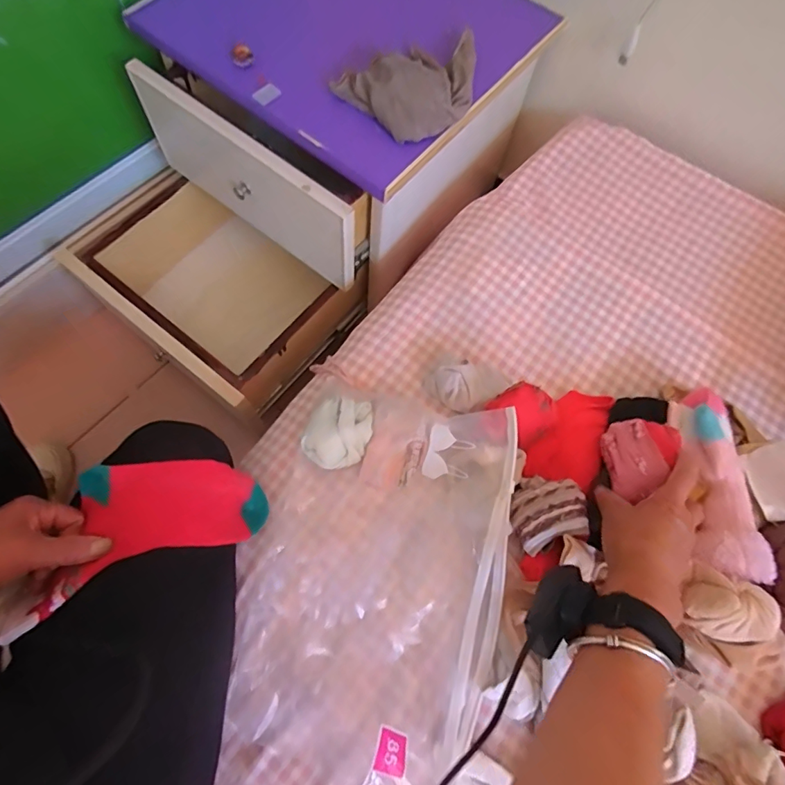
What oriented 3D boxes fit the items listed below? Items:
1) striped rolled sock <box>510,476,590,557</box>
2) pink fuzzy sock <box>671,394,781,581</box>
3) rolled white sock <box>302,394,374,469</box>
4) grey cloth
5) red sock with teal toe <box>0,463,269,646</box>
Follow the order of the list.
[{"bbox_3d":[0.152,0.116,0.468,0.065,0.044,0.069,0,70,-1],"label":"striped rolled sock"},{"bbox_3d":[0.324,0.085,0.473,0.057,0.029,0.191,3,62,0],"label":"pink fuzzy sock"},{"bbox_3d":[-0.060,0.044,0.516,0.071,0.042,0.077,13,70,3],"label":"rolled white sock"},{"bbox_3d":[0.035,-0.355,0.557,0.184,0.055,0.116,-22,73,-13],"label":"grey cloth"},{"bbox_3d":[-0.232,0.122,0.435,0.200,0.091,0.095,-24,72,-9],"label":"red sock with teal toe"}]

